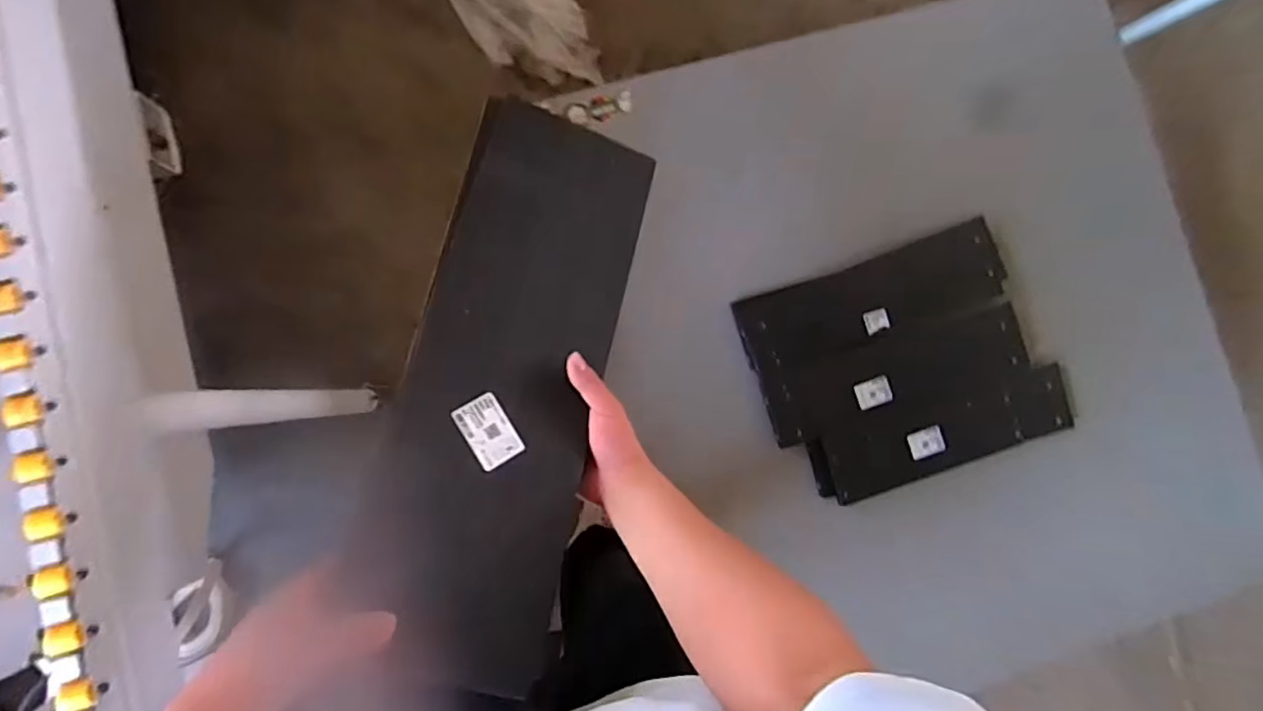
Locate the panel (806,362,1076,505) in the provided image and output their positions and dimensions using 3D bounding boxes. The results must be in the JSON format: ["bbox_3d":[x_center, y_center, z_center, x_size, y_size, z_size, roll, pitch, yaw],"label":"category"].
[{"bbox_3d":[0.560,0.136,1.105,0.486,0.034,0.125,-17,88,-7],"label":"panel"}]

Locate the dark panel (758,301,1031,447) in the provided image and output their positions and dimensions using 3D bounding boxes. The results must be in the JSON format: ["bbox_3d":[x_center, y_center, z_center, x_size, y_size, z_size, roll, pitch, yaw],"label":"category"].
[{"bbox_3d":[0.474,0.026,1.096,0.482,0.017,0.139,-17,88,-7],"label":"dark panel"}]

